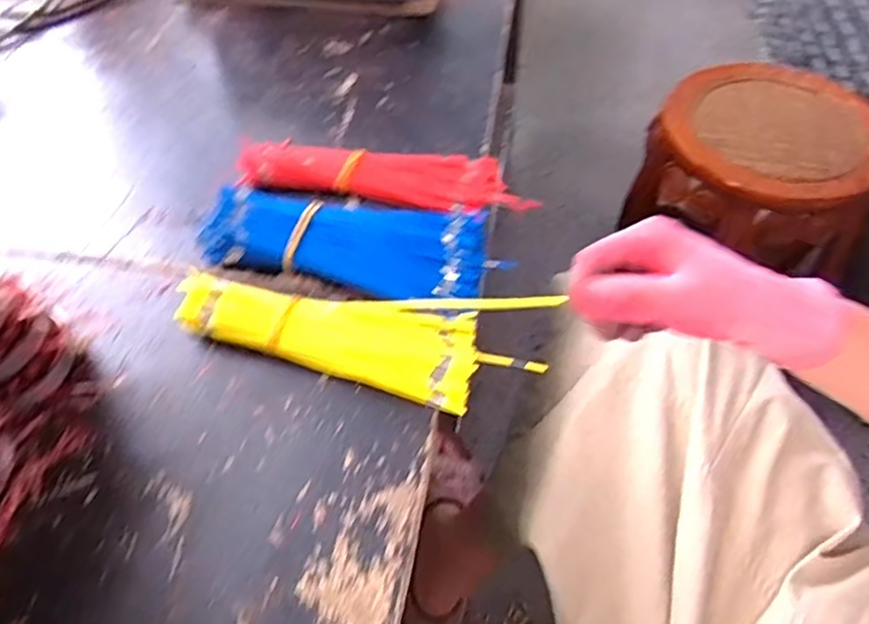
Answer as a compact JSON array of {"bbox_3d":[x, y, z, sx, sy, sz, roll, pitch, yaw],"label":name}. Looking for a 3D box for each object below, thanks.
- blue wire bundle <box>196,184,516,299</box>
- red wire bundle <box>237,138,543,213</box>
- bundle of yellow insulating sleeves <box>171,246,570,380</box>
[{"bbox_3d":[-0.071,-0.060,0.541,0.259,0.039,0.099,12,57,9],"label":"blue wire bundle"},{"bbox_3d":[-0.049,-0.135,0.603,0.283,0.025,0.073,12,57,9],"label":"red wire bundle"},{"bbox_3d":[-0.064,0.015,0.490,0.275,0.029,0.075,14,57,11],"label":"bundle of yellow insulating sleeves"}]

